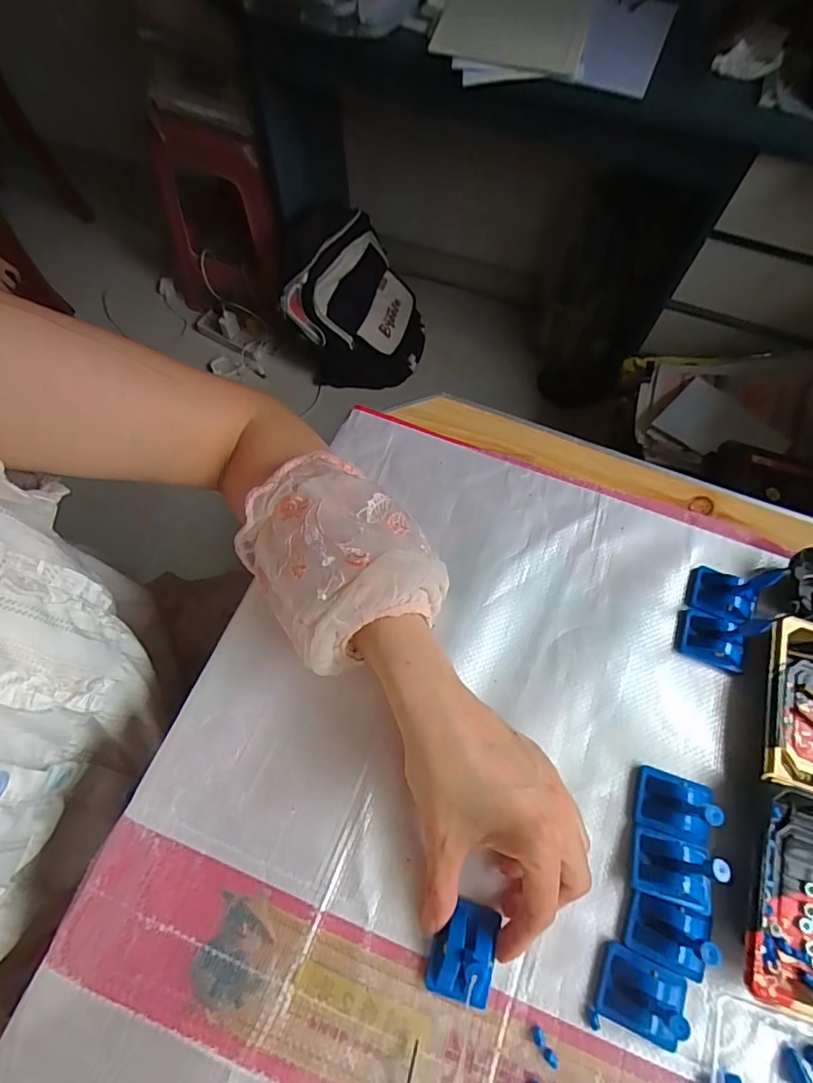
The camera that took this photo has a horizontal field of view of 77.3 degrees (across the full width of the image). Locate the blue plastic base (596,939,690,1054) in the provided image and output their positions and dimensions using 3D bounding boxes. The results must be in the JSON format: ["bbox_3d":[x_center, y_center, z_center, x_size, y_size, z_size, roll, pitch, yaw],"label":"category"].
[{"bbox_3d":[0.129,0.244,0.270,0.046,0.020,0.034,24,67,8],"label":"blue plastic base"}]

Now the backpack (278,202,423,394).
[{"bbox_3d":[-0.123,-0.594,1.240,0.334,0.348,0.301,0,66,-2],"label":"backpack"}]

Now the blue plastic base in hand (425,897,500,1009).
[{"bbox_3d":[0.031,0.224,0.277,0.033,0.015,0.044,16,66,5],"label":"blue plastic base in hand"}]

